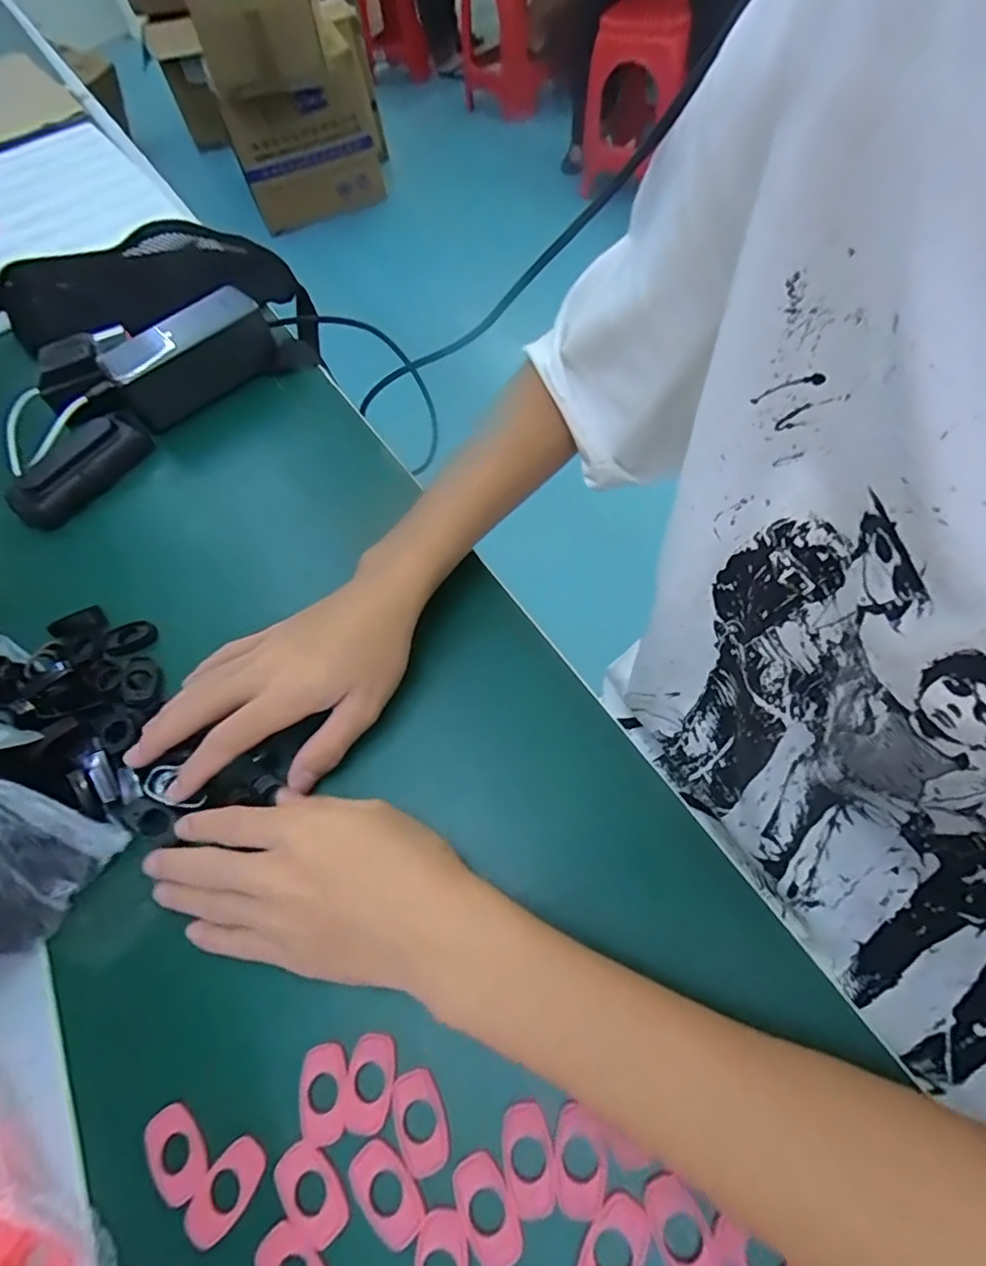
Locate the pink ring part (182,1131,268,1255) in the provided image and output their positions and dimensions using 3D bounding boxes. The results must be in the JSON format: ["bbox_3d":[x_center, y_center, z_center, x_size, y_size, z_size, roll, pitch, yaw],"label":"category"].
[{"bbox_3d":[-0.103,0.212,0.220,0.019,0.004,0.034,27,66,21],"label":"pink ring part"}]

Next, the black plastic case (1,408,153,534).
[{"bbox_3d":[-0.315,-0.126,0.441,0.050,0.016,0.107,38,69,-5],"label":"black plastic case"}]

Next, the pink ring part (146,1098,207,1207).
[{"bbox_3d":[-0.126,0.205,0.229,0.020,0.004,0.032,-36,61,-13],"label":"pink ring part"}]

